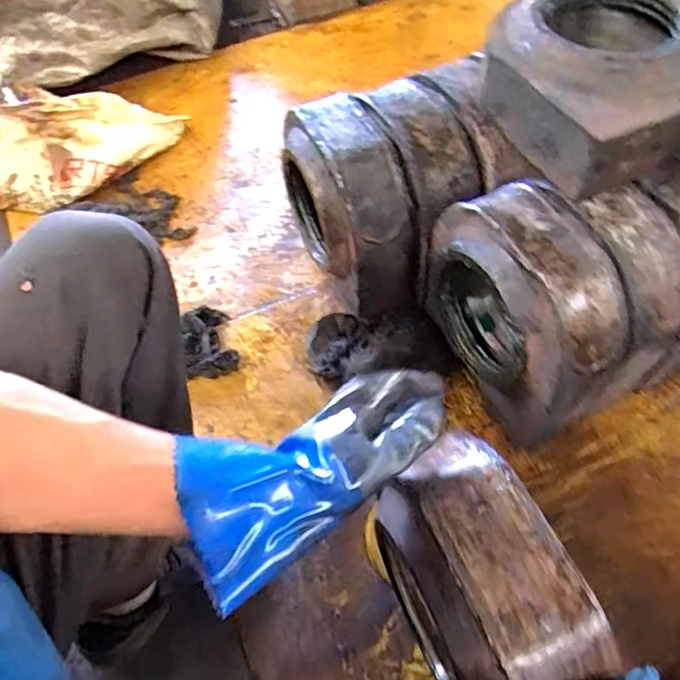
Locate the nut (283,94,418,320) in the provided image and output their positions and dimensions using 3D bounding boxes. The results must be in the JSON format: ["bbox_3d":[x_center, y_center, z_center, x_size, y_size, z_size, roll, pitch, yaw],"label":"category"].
[{"bbox_3d":[0.014,-0.209,0.890,0.130,0.248,0.244,-20,57,-10],"label":"nut"}]

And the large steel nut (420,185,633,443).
[{"bbox_3d":[0.239,-0.053,0.770,0.131,0.246,0.287,-20,57,-10],"label":"large steel nut"}]

